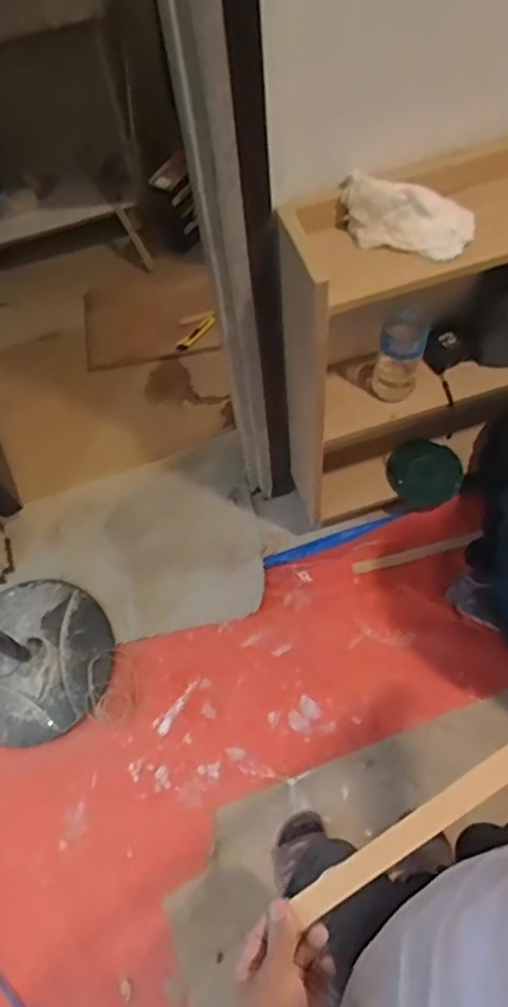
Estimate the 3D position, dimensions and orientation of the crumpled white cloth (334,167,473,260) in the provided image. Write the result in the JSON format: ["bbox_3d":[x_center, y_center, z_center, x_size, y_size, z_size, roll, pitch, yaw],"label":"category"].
[{"bbox_3d":[0.206,-0.393,0.875,0.185,0.082,0.046,15,66,12],"label":"crumpled white cloth"}]

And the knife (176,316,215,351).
[{"bbox_3d":[-0.165,-0.485,1.827,0.137,0.025,0.026,-36,63,19],"label":"knife"}]

